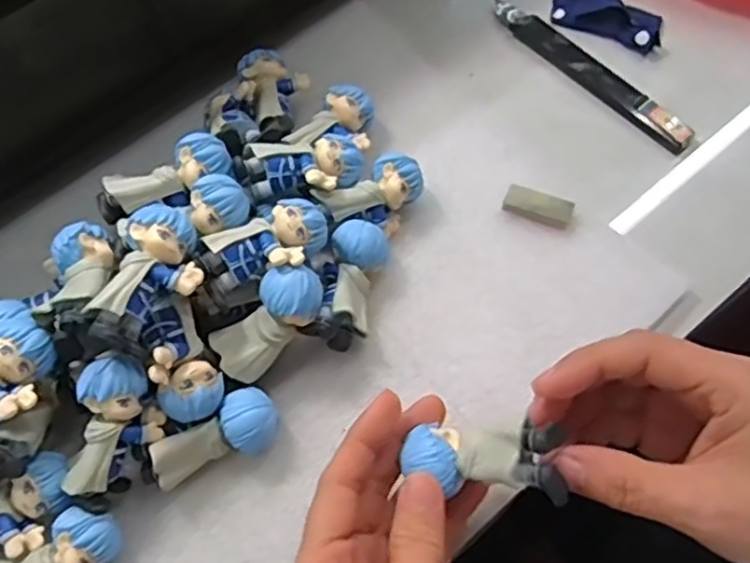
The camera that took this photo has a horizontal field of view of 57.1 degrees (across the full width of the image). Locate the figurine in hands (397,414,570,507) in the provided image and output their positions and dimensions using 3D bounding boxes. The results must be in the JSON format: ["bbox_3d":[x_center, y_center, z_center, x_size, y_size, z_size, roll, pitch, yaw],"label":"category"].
[{"bbox_3d":[0.040,0.065,0.255,0.057,0.019,0.024,-4,65,32],"label":"figurine in hands"}]

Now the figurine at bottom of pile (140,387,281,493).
[{"bbox_3d":[-0.071,0.073,0.307,0.060,0.023,0.025,-32,69,-10],"label":"figurine at bottom of pile"}]

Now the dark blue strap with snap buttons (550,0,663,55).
[{"bbox_3d":[0.136,-0.156,0.403,0.063,0.007,0.029,19,69,11],"label":"dark blue strap with snap buttons"}]

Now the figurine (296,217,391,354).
[{"bbox_3d":[-0.012,0.001,0.332,0.027,0.026,0.062,17,69,11],"label":"figurine"}]

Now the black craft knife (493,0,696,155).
[{"bbox_3d":[0.122,-0.122,0.390,0.018,0.008,0.138,-41,70,-13],"label":"black craft knife"}]

